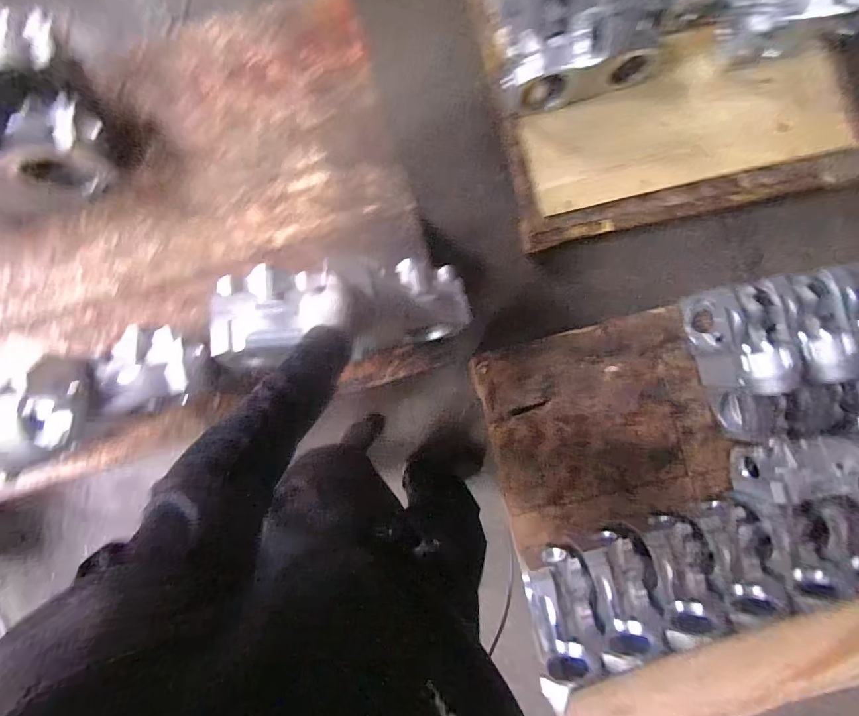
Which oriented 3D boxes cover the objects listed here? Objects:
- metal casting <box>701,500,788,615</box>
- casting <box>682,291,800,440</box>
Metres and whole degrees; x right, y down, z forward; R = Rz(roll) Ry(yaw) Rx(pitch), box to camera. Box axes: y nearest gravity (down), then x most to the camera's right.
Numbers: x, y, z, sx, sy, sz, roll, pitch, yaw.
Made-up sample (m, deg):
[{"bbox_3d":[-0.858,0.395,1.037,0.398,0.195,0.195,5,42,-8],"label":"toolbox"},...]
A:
[{"bbox_3d":[0.771,0.485,1.025,0.119,0.097,0.282,14,47,-1],"label":"metal casting"},{"bbox_3d":[0.849,0.012,1.120,0.108,0.296,0.412,-15,86,-3],"label":"casting"}]

